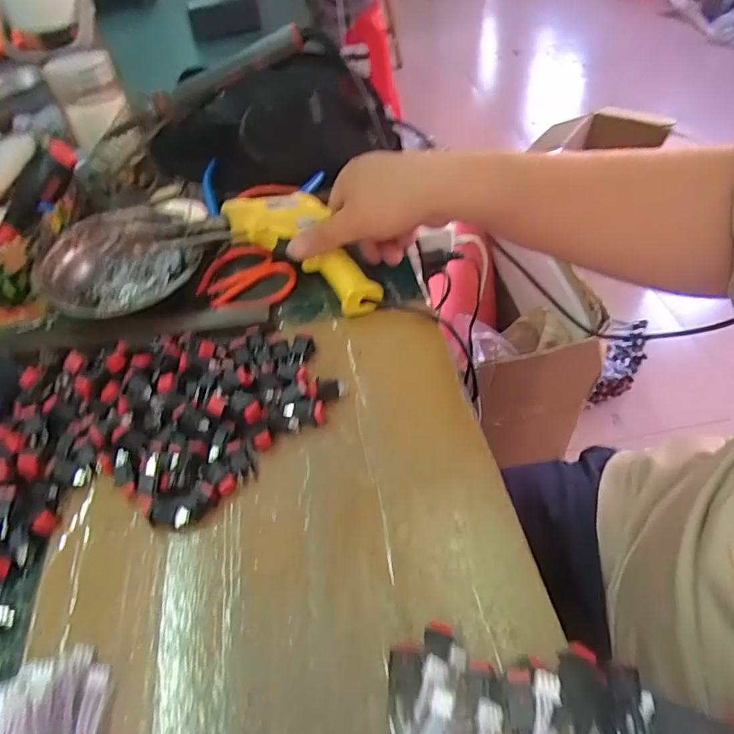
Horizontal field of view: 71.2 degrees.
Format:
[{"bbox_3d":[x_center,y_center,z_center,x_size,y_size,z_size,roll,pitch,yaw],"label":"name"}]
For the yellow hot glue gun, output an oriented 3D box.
[{"bbox_3d":[-0.043,-0.098,0.421,0.080,0.030,0.150,-33,62,-27],"label":"yellow hot glue gun"}]

